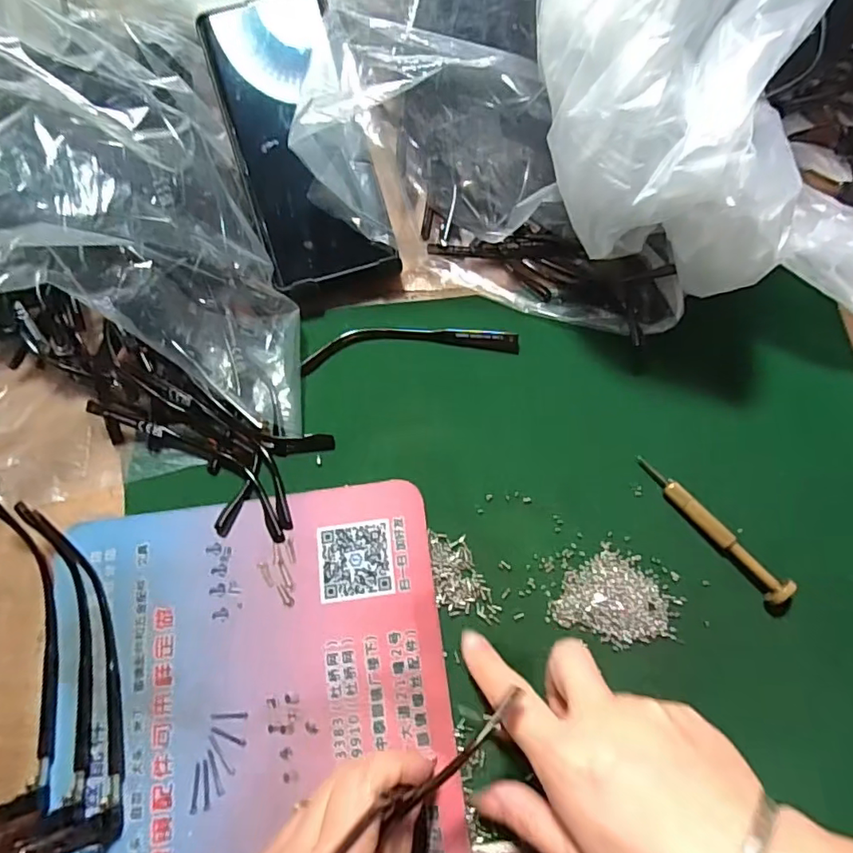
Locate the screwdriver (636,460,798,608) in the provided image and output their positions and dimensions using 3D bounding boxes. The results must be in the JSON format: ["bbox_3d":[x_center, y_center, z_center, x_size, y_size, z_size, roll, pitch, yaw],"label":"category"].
[{"bbox_3d":[0.146,0.052,0.288,0.013,0.013,0.093,-42,75,-11],"label":"screwdriver"}]

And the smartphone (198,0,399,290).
[{"bbox_3d":[-0.078,-0.171,0.324,0.073,0.012,0.163,-12,94,-2],"label":"smartphone"}]

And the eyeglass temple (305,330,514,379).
[{"bbox_3d":[-0.010,-0.050,0.329,0.126,0.004,0.026,-6,72,0],"label":"eyeglass temple"}]

